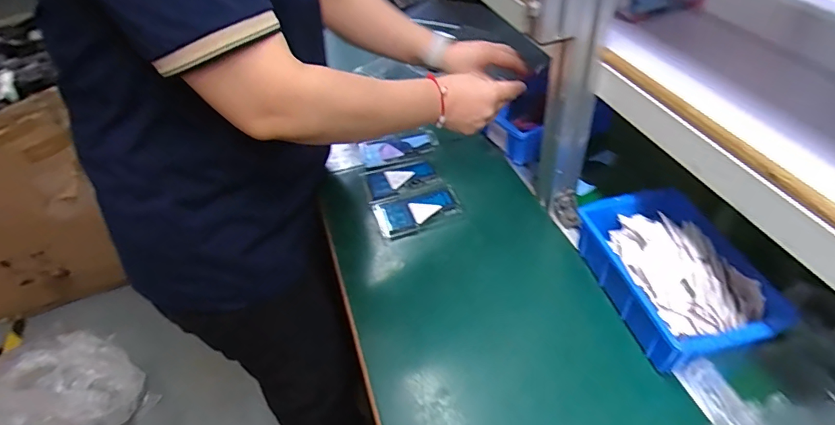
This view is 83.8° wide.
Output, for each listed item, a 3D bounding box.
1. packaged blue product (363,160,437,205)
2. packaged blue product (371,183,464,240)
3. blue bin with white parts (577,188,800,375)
[{"bbox_3d":[-0.027,-0.052,0.724,0.105,0.010,0.076,-13,45,-8],"label":"packaged blue product"},{"bbox_3d":[-0.002,-0.008,0.671,0.122,0.020,0.073,-17,46,-11],"label":"packaged blue product"},{"bbox_3d":[0.287,0.065,0.524,0.144,0.086,0.211,-13,44,-8],"label":"blue bin with white parts"}]

